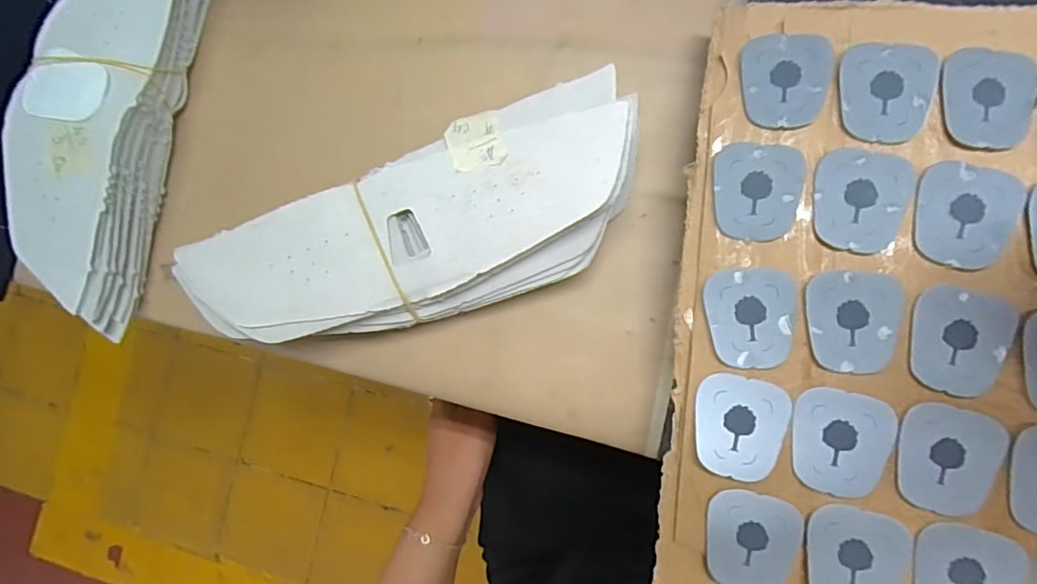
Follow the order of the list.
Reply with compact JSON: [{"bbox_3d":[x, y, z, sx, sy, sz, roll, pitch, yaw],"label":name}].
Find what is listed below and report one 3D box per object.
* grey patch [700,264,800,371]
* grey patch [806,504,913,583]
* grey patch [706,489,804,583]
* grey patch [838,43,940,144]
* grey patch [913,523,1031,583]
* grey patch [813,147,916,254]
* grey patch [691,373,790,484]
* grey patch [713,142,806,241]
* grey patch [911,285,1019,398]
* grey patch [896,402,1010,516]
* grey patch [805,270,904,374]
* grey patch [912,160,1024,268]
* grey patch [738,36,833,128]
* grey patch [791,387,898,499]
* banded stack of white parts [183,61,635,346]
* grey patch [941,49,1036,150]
[{"bbox_3d":[0.091,0.010,0.215,0.033,0.004,0.039,-4,87,7],"label":"grey patch"},{"bbox_3d":[0.127,0.101,0.205,0.035,0.004,0.039,9,88,8],"label":"grey patch"},{"bbox_3d":[0.091,0.098,0.215,0.034,0.004,0.038,11,89,8],"label":"grey patch"},{"bbox_3d":[0.143,-0.077,0.212,0.032,0.004,0.039,-2,87,8],"label":"grey patch"},{"bbox_3d":[0.164,0.105,0.200,0.036,0.004,0.038,12,89,8],"label":"grey patch"},{"bbox_3d":[0.132,-0.036,0.210,0.033,0.004,0.039,3,88,8],"label":"grey patch"},{"bbox_3d":[0.086,0.053,0.214,0.034,0.004,0.038,11,89,8],"label":"grey patch"},{"bbox_3d":[0.095,-0.040,0.217,0.033,0.004,0.038,3,88,8],"label":"grey patch"},{"bbox_3d":[0.163,0.018,0.202,0.033,0.004,0.039,14,89,8],"label":"grey patch"},{"bbox_3d":[0.158,0.062,0.200,0.035,0.004,0.038,14,89,8],"label":"grey patch"},{"bbox_3d":[0.128,0.011,0.208,0.033,0.004,0.038,1,87,8],"label":"grey patch"},{"bbox_3d":[0.167,-0.029,0.204,0.033,0.004,0.039,11,89,8],"label":"grey patch"},{"bbox_3d":[0.107,-0.085,0.220,0.033,0.004,0.037,3,87,8],"label":"grey patch"},{"bbox_3d":[0.122,0.057,0.208,0.034,0.004,0.038,9,90,17],"label":"grey patch"},{"bbox_3d":[-0.044,-0.027,0.250,0.213,0.037,0.078,-17,85,7],"label":"banded stack of white parts"},{"bbox_3d":[0.178,-0.073,0.206,0.033,0.004,0.038,-4,87,8],"label":"grey patch"}]

